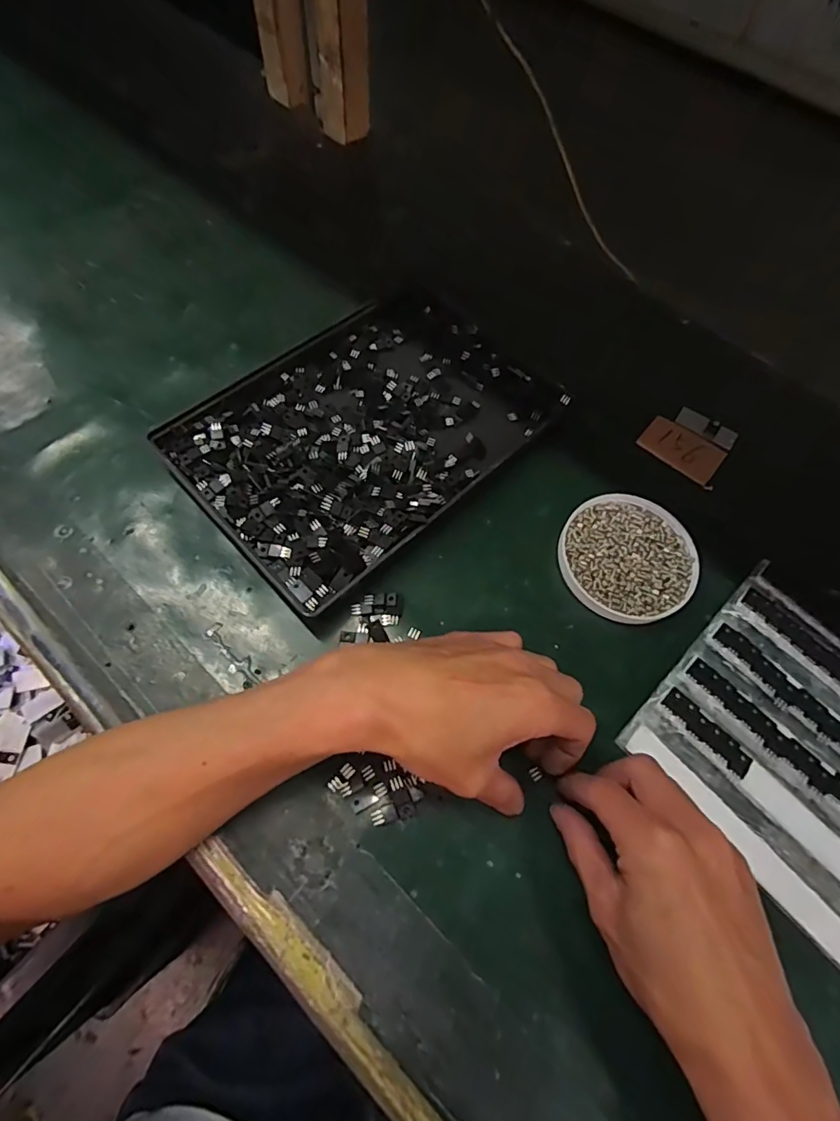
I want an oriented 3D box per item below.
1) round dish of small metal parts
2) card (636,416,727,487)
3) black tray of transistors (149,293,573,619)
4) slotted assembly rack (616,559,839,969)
[{"bbox_3d":[0.154,-0.004,0.381,0.095,0.008,0.100,1,65,-2],"label":"round dish of small metal parts"},{"bbox_3d":[0.224,-0.096,0.439,0.065,0.004,0.045,37,68,14],"label":"card"},{"bbox_3d":[-0.038,-0.108,0.411,0.274,0.025,0.198,-40,73,-19],"label":"black tray of transistors"},{"bbox_3d":[0.269,0.143,0.318,0.174,0.008,0.243,-38,72,-19],"label":"slotted assembly rack"}]

